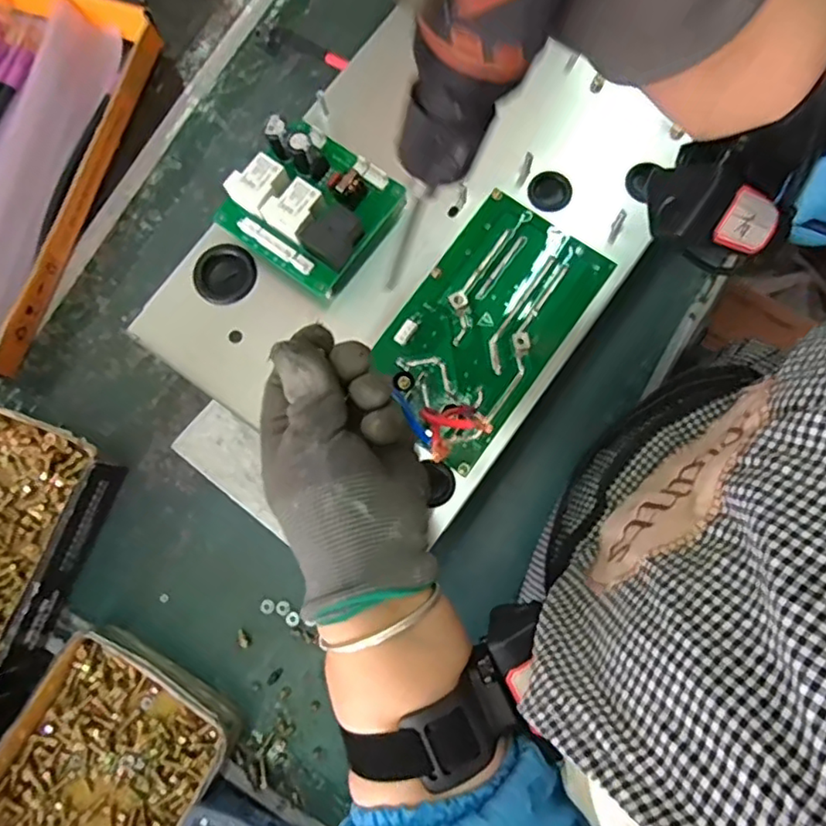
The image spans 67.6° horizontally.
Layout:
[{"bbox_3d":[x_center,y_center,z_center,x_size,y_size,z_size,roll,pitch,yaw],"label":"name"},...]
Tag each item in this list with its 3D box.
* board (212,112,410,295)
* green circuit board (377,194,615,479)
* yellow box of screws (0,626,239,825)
[{"bbox_3d":[-0.065,-0.134,0.388,0.094,0.032,0.087,38,82,8],"label":"board"},{"bbox_3d":[0.045,-0.057,0.396,0.094,0.013,0.168,36,81,7],"label":"green circuit board"},{"bbox_3d":[-0.228,0.264,0.439,0.146,0.032,0.183,31,80,8],"label":"yellow box of screws"}]

